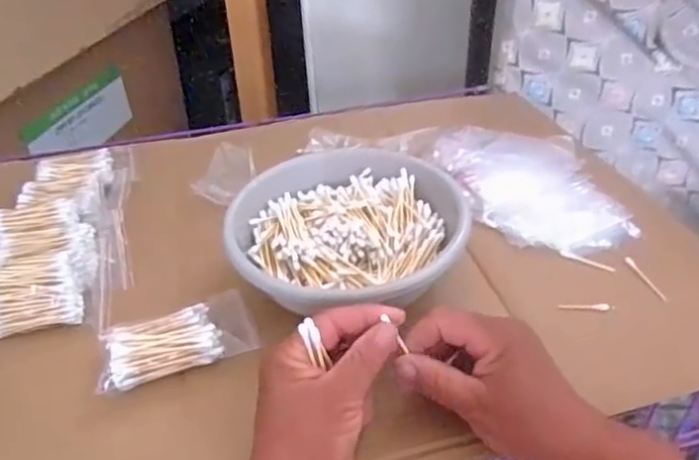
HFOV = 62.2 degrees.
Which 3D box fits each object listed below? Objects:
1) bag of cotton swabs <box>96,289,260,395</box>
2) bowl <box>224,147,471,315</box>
[{"bbox_3d":[-0.127,0.078,0.430,0.108,0.021,0.057,-15,40,-15],"label":"bag of cotton swabs"},{"bbox_3d":[-0.005,-0.006,0.494,0.188,0.052,0.175,-8,39,-7],"label":"bowl"}]

